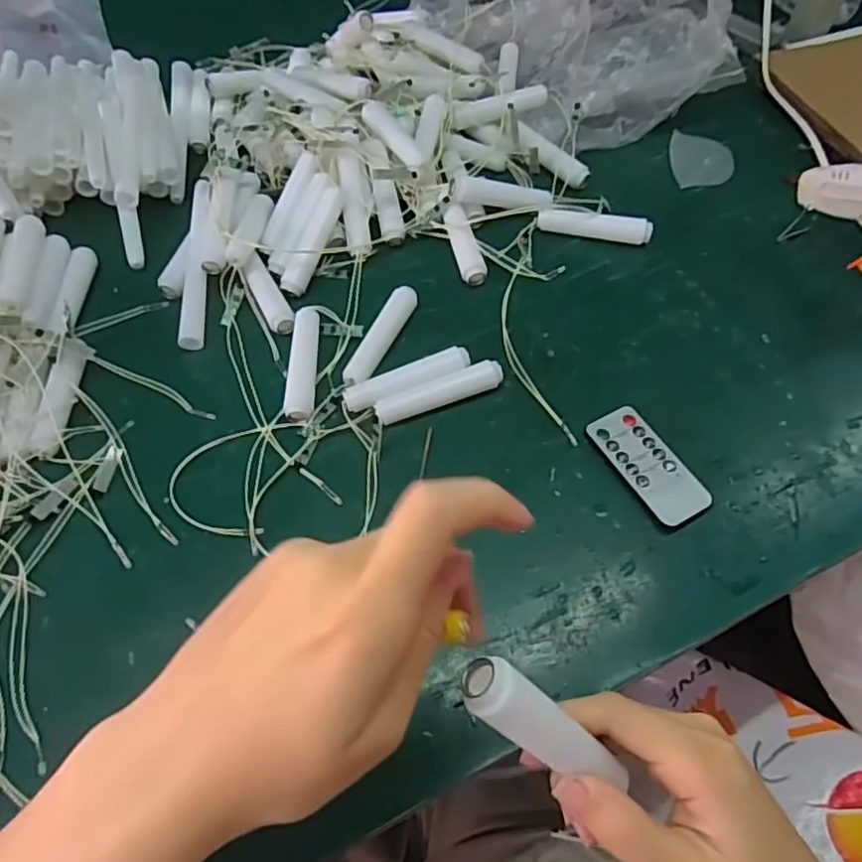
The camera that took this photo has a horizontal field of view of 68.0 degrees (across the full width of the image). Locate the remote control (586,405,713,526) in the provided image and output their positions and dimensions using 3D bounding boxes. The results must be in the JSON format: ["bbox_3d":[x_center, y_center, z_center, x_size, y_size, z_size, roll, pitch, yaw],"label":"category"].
[{"bbox_3d":[0.137,0.021,0.403,0.038,0.006,0.083,-26,62,-15],"label":"remote control"}]

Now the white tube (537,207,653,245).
[{"bbox_3d":[0.132,-0.166,0.516,0.089,0.021,0.016,11,59,7],"label":"white tube"}]

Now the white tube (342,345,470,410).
[{"bbox_3d":[-0.016,-0.035,0.433,0.087,0.015,0.021,-23,61,-13],"label":"white tube"}]

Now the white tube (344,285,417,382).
[{"bbox_3d":[-0.035,-0.067,0.452,0.017,0.015,0.089,21,61,13],"label":"white tube"}]

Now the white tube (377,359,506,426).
[{"bbox_3d":[0.005,-0.025,0.428,0.087,0.017,0.017,-18,60,-10],"label":"white tube"}]

